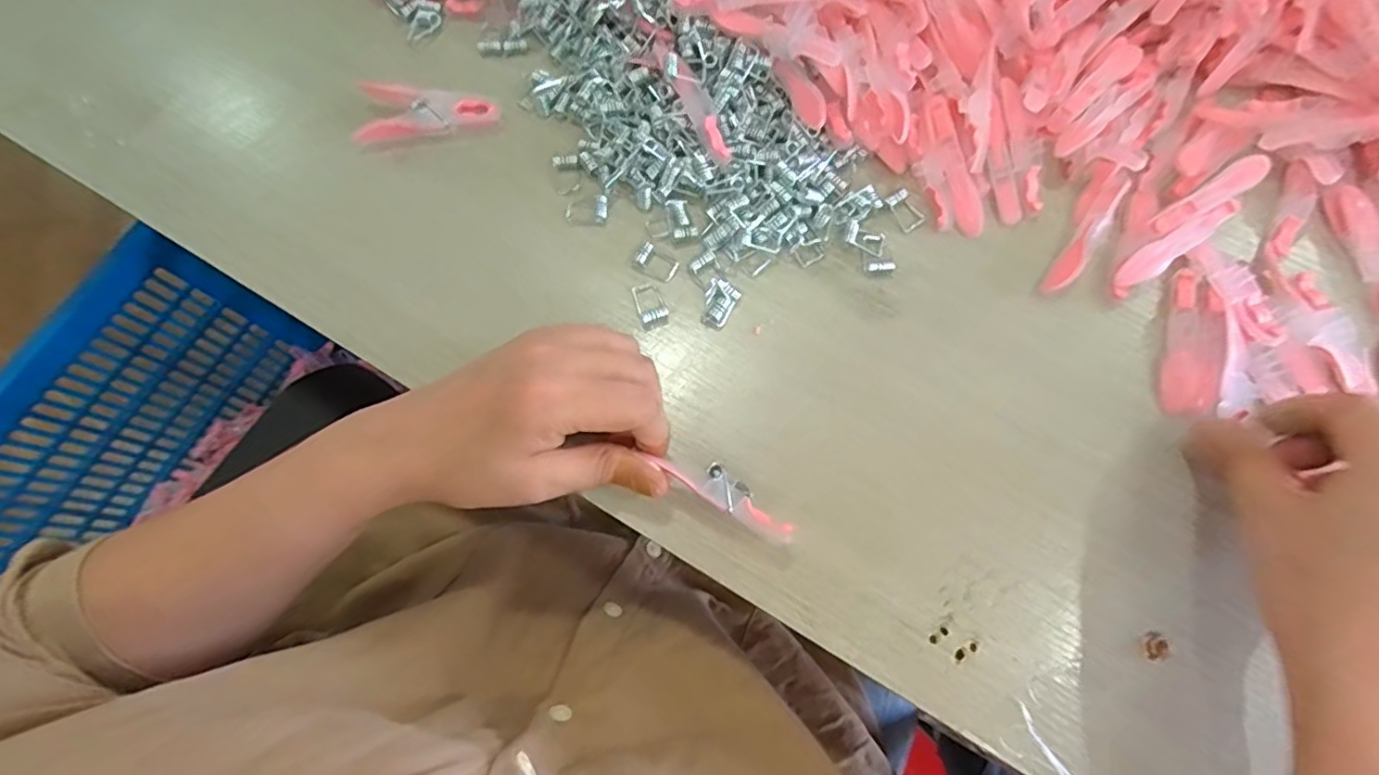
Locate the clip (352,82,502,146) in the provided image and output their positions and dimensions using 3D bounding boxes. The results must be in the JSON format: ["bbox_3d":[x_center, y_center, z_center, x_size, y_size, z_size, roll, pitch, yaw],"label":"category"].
[{"bbox_3d":[-0.144,-0.149,0.339,0.073,0.015,0.032,0,72,0],"label":"clip"}]

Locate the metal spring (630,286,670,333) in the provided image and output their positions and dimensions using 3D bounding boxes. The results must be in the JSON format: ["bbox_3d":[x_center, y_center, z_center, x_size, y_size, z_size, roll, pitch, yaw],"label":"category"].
[{"bbox_3d":[-0.020,-0.041,0.315,0.015,0.006,0.025,-22,74,-7],"label":"metal spring"}]

